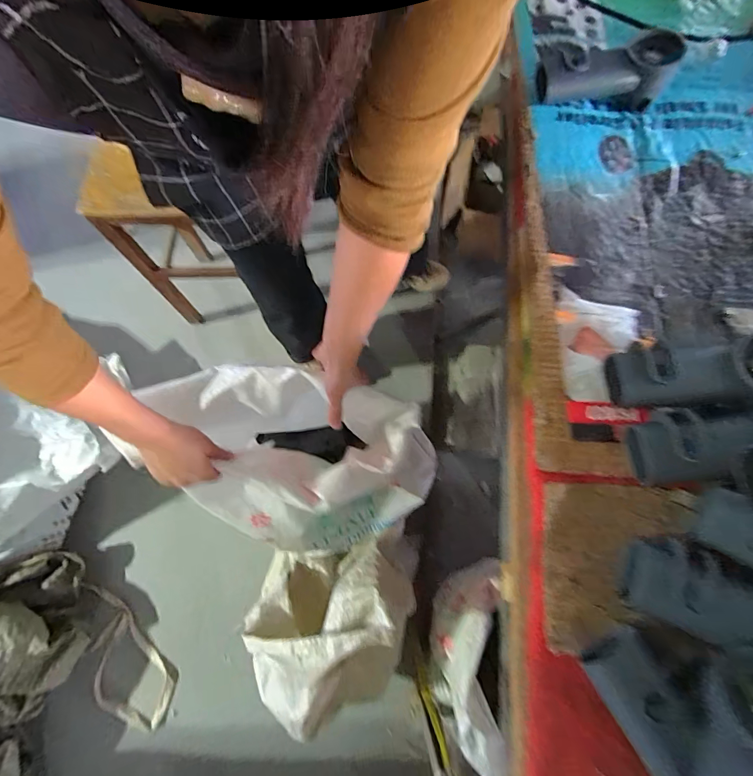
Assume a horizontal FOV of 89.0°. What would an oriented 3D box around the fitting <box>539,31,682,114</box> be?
[{"bbox_3d":[0.282,-0.388,0.475,0.158,0.061,0.063,-4,73,-1],"label":"fitting"}]

